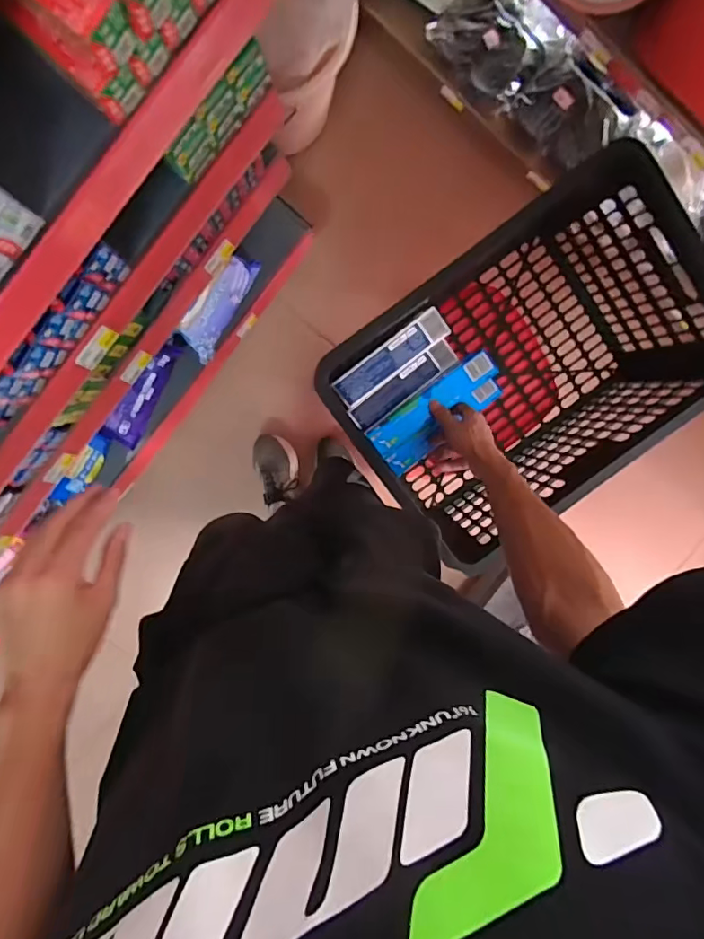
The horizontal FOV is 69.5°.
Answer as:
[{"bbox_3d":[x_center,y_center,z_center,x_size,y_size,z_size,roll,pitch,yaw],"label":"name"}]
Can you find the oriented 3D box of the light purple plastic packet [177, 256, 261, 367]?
[{"bbox_3d":[-0.294,-0.353,1.087,0.042,0.112,0.236,39,101,27],"label":"light purple plastic packet"}]

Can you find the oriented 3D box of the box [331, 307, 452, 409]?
[{"bbox_3d":[0.057,-0.161,0.740,0.182,0.042,0.045,-37,99,2],"label":"box"}]

